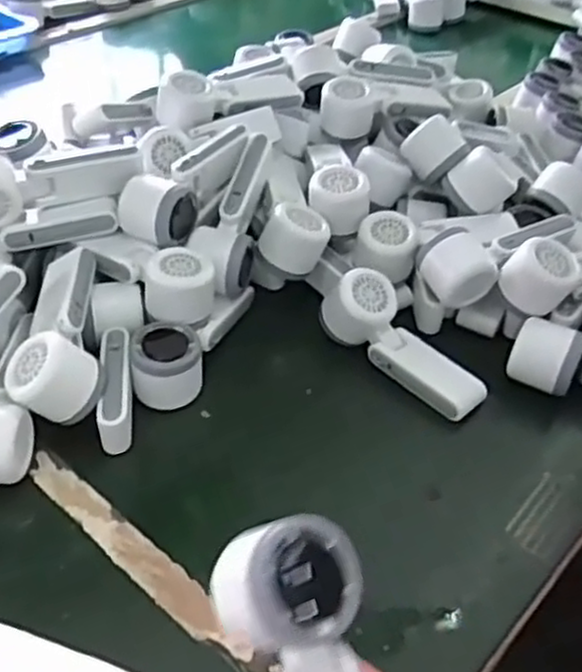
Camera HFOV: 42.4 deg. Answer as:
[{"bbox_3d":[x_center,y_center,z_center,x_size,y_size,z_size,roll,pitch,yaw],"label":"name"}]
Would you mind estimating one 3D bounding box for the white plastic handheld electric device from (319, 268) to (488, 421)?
[{"bbox_3d":[0.100,0.002,0.660,0.158,0.066,0.051,33,50,30],"label":"white plastic handheld electric device"}]

